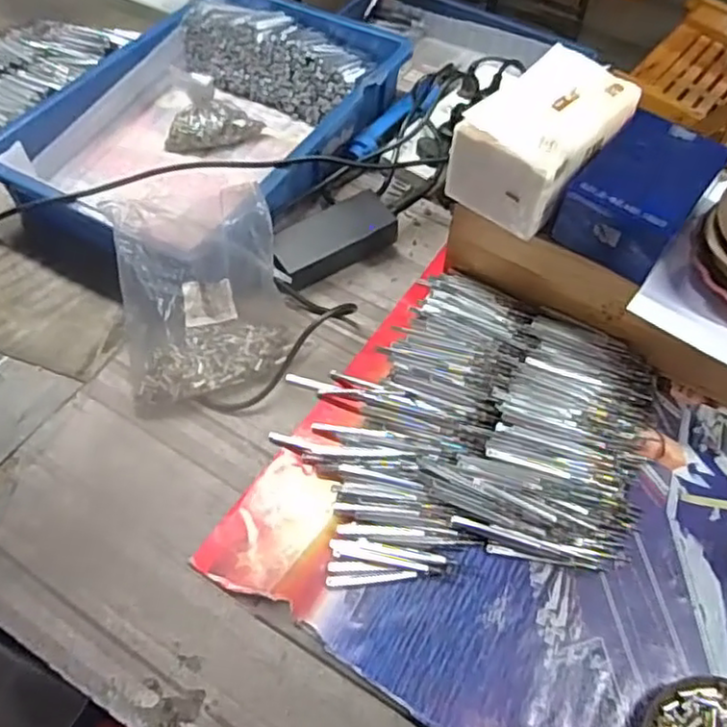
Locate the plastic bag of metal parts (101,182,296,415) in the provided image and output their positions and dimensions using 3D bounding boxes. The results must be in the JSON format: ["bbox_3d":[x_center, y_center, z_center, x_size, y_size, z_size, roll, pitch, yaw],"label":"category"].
[{"bbox_3d":[-0.144,-0.061,0.589,0.140,0.117,0.145,-12,57,-10],"label":"plastic bag of metal parts"}]

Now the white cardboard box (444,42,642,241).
[{"bbox_3d":[0.161,-0.200,0.595,0.096,0.086,0.155,39,63,22],"label":"white cardboard box"}]

